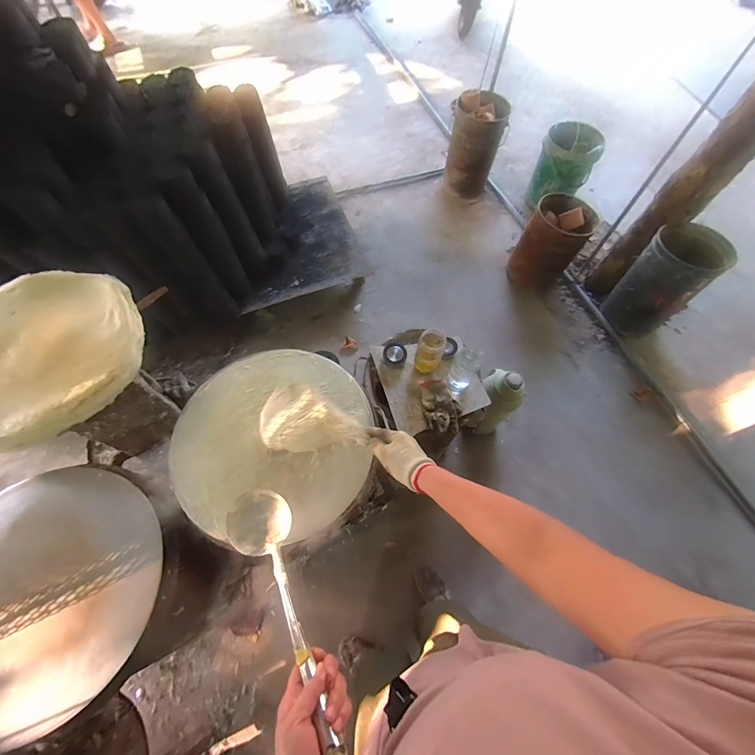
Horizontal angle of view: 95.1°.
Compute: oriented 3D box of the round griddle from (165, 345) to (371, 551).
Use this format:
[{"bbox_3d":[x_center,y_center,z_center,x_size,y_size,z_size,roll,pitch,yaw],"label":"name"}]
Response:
[{"bbox_3d":[-0.208,0.112,0.691,0.377,0.049,0.358,0,65,-1],"label":"round griddle"}]

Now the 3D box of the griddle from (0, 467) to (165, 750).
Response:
[{"bbox_3d":[-0.573,0.355,0.577,0.388,0.063,0.373,0,65,-1],"label":"griddle"}]

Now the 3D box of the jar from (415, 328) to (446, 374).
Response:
[{"bbox_3d":[0.152,-0.077,1.002,0.070,0.124,0.077,0,65,-1],"label":"jar"}]

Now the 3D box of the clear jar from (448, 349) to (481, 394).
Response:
[{"bbox_3d":[0.248,-0.017,1.009,0.071,0.123,0.075,0,65,-1],"label":"clear jar"}]

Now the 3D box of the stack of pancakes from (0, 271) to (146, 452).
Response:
[{"bbox_3d":[-0.696,-0.059,0.716,0.385,0.073,0.384,-37,71,-16],"label":"stack of pancakes"}]

